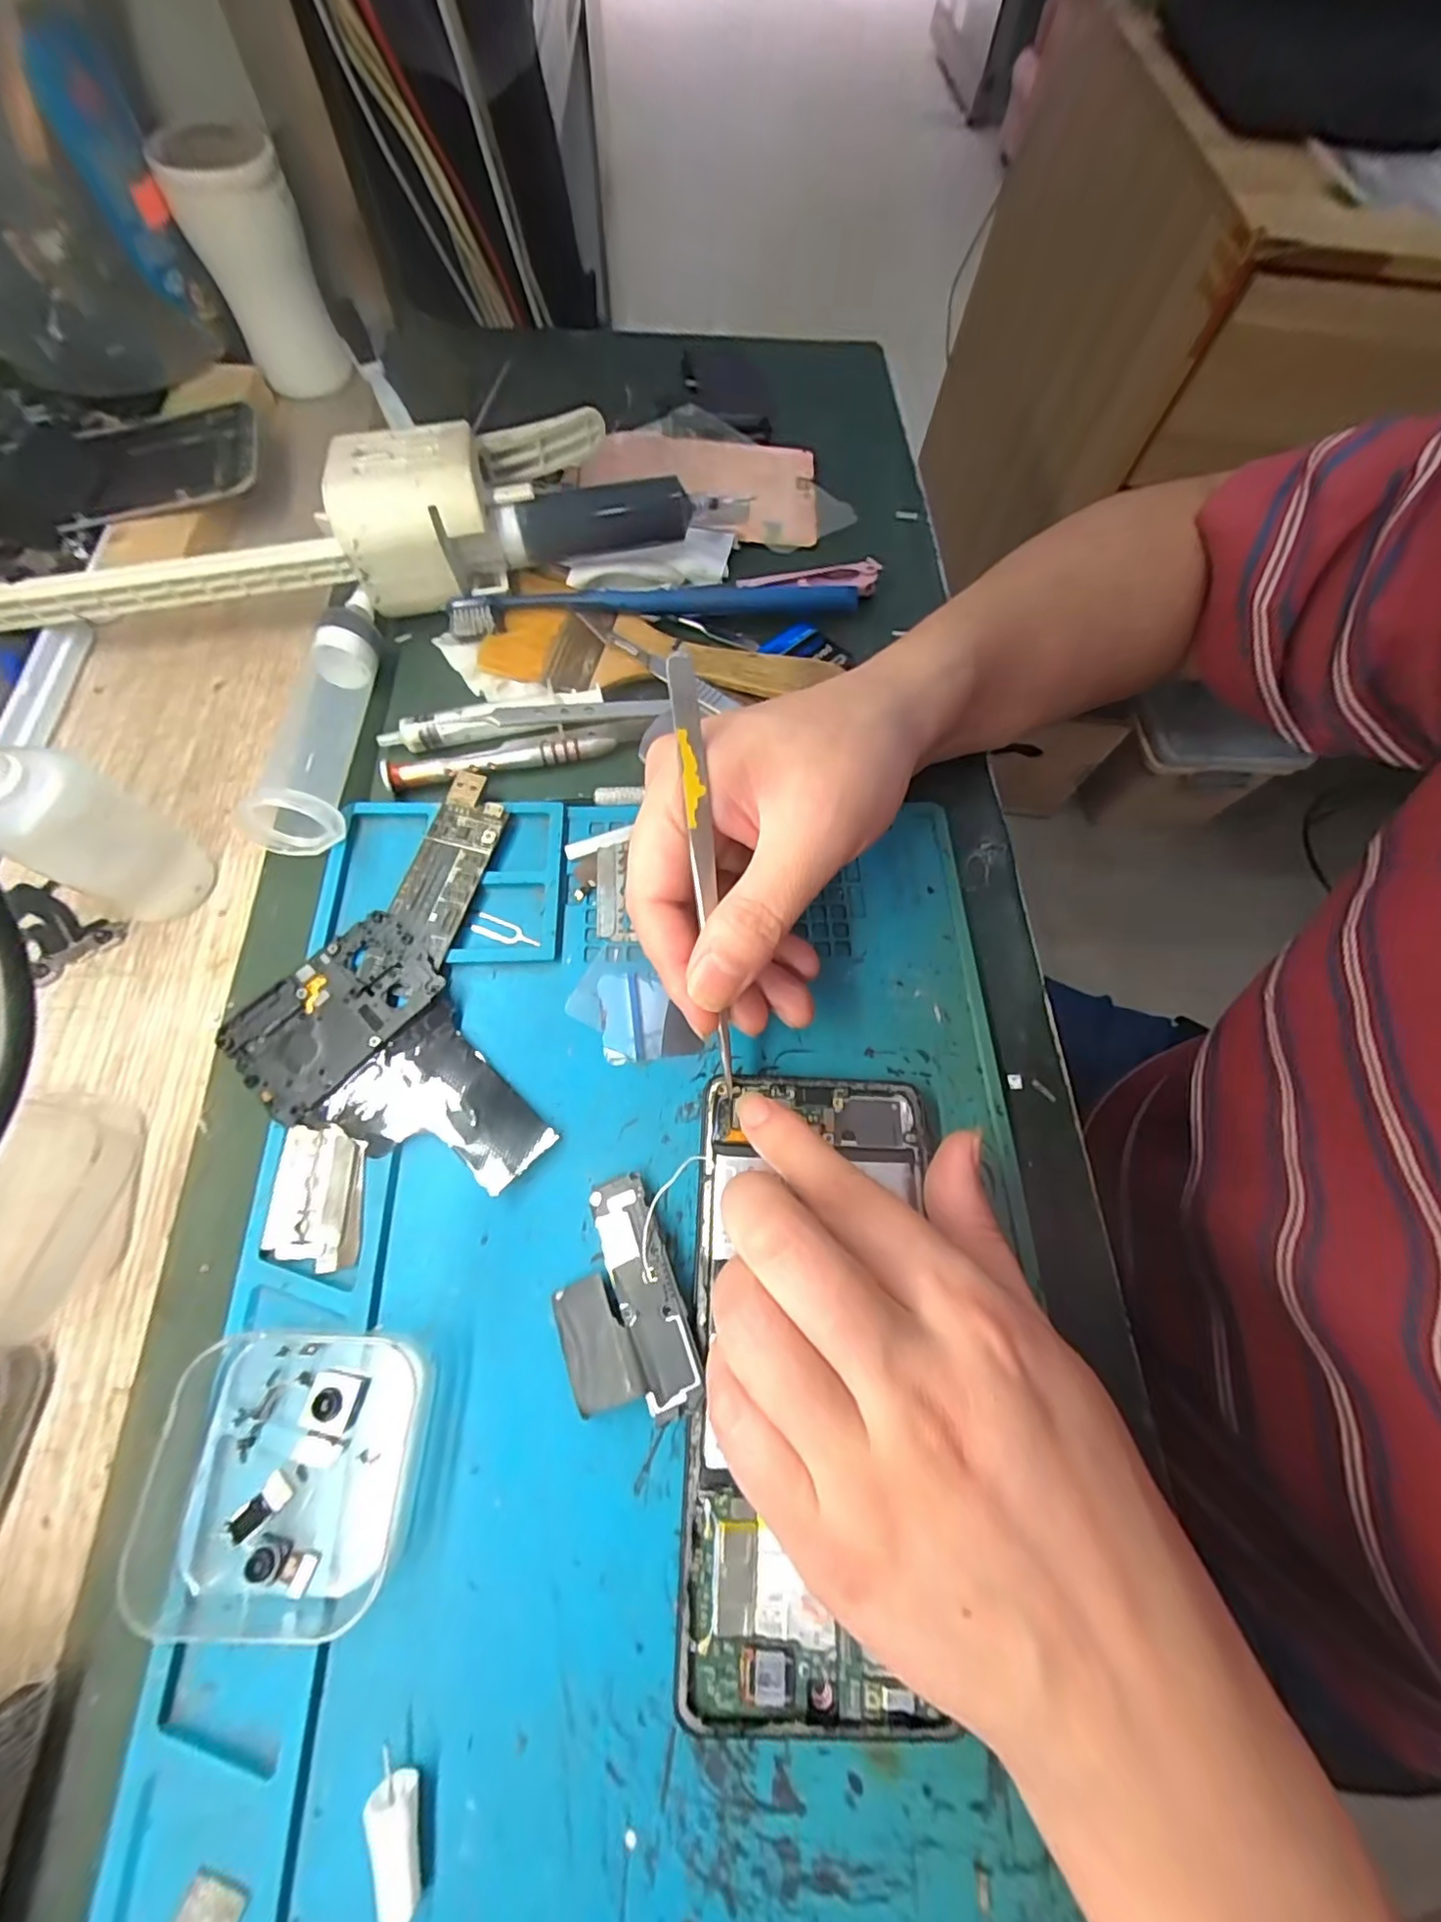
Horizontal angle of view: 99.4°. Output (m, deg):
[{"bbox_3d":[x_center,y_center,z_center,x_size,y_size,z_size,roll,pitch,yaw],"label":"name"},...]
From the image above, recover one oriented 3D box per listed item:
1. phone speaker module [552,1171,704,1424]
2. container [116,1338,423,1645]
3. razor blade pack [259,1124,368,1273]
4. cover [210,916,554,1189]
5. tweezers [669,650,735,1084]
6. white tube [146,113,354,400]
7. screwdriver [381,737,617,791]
[{"bbox_3d":[-0.032,0.102,0.184,0.037,0.011,0.064,-18,70,-10],"label":"phone speaker module"},{"bbox_3d":[-0.119,0.135,0.163,0.066,0.019,0.060,5,68,-1],"label":"container"},{"bbox_3d":[-0.127,0.073,0.191,0.026,0.004,0.041,1,68,-3],"label":"razor blade pack"},{"bbox_3d":[-0.110,0.039,0.206,0.107,0.009,0.066,43,72,13],"label":"cover"},{"bbox_3d":[-0.004,-0.020,0.186,0.007,0.004,0.135,-8,110,-6],"label":"tweezers"},{"bbox_3d":[-0.230,-0.349,0.311,0.053,0.079,0.055,-23,71,-11],"label":"white tube"},{"bbox_3d":[-0.091,-0.084,0.253,0.092,0.006,0.009,-14,70,-8],"label":"screwdriver"}]

